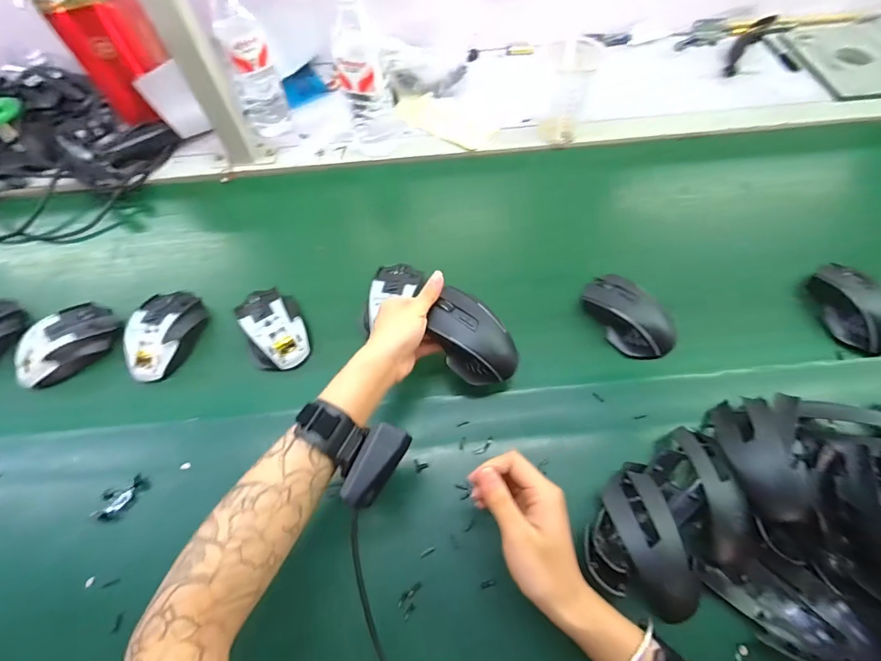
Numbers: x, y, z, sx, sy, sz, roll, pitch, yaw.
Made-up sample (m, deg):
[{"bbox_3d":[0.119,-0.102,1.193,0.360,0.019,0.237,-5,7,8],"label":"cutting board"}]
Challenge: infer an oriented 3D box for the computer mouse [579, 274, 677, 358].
[{"bbox_3d":[0.221,-0.021,0.502,0.061,0.035,0.116,-30,64,-14],"label":"computer mouse"}]

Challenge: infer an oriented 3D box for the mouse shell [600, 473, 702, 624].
[{"bbox_3d":[0.187,0.189,0.377,0.050,0.037,0.118,-13,61,-5],"label":"mouse shell"}]

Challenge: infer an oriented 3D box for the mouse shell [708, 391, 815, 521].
[{"bbox_3d":[0.305,0.116,0.409,0.064,0.053,0.119,10,61,7],"label":"mouse shell"}]

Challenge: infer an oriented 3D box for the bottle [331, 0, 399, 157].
[{"bbox_3d":[-0.107,-0.353,0.592,0.066,0.223,0.059,-9,61,-3],"label":"bottle"}]

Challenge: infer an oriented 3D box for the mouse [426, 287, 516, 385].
[{"bbox_3d":[0.030,0.009,0.443,0.074,0.041,0.110,-35,78,-24],"label":"mouse"}]

